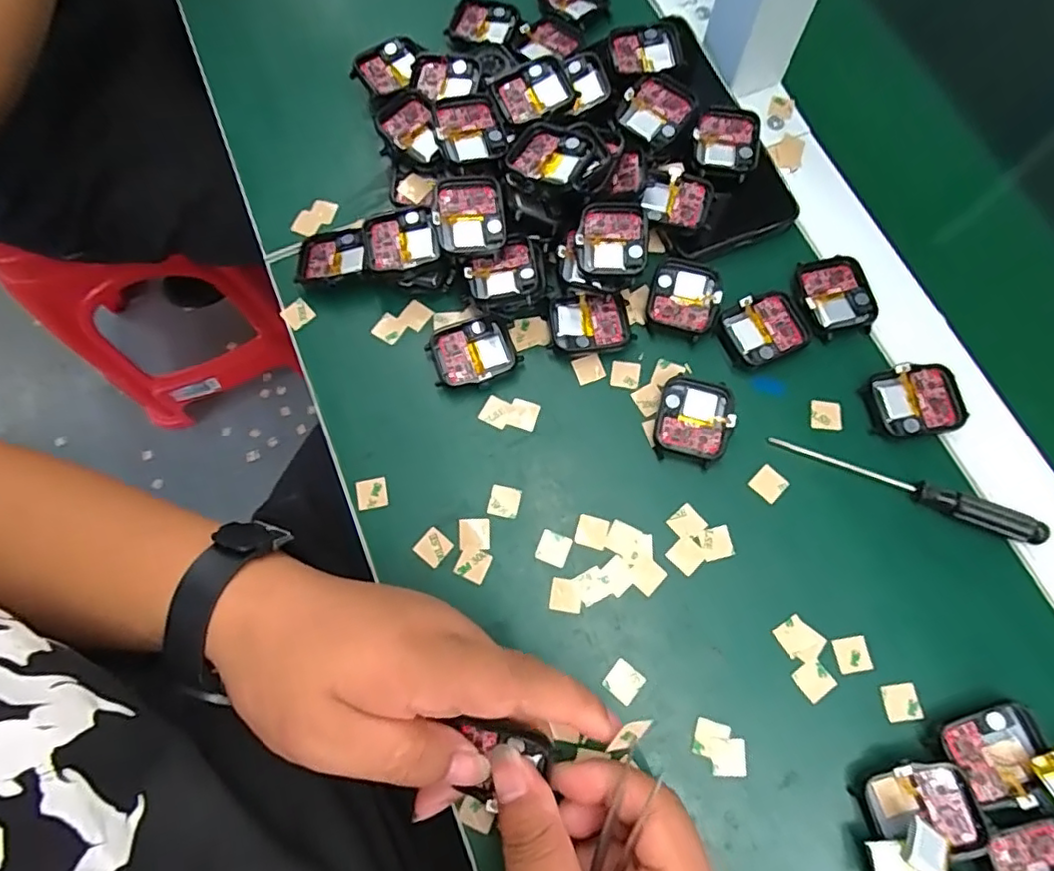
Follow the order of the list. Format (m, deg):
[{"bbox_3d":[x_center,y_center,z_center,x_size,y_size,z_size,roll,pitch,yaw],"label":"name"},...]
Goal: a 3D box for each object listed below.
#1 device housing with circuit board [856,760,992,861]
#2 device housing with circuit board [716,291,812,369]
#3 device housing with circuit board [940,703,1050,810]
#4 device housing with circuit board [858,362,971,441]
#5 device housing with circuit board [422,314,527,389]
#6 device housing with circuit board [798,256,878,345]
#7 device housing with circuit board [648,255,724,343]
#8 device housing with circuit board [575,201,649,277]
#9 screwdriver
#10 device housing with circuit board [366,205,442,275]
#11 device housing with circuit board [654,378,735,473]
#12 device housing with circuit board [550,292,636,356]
[{"bbox_3d":[0.170,0.162,0.260,0.042,0.013,0.038,-21,73,-4],"label":"device housing with circuit board"},{"bbox_3d":[0.129,-0.059,0.329,0.045,0.006,0.036,-20,73,-4],"label":"device housing with circuit board"},{"bbox_3d":[0.209,0.141,0.266,0.039,0.010,0.036,-20,73,-4],"label":"device housing with circuit board"},{"bbox_3d":[0.203,-0.018,0.315,0.045,0.006,0.038,-10,73,-1],"label":"device housing with circuit board"},{"bbox_3d":[-0.029,-0.045,0.333,0.047,0.011,0.037,-20,73,-4],"label":"device housing with circuit board"},{"bbox_3d":[0.171,-0.077,0.333,0.039,0.006,0.045,-10,73,-1],"label":"device housing with circuit board"},{"bbox_3d":[0.089,-0.078,0.337,0.038,0.006,0.044,14,74,6],"label":"device housing with circuit board"},{"bbox_3d":[0.047,-0.108,0.328,0.037,0.005,0.042,3,73,3],"label":"device housing with circuit board"},{"bbox_3d":[0.190,0.025,0.303,0.130,0.010,0.013,23,75,9],"label":"screwdriver"},{"bbox_3d":[-0.068,-0.107,0.328,0.040,0.010,0.036,-19,77,3],"label":"device housing with circuit board"},{"bbox_3d":[0.088,-0.008,0.317,0.037,0.010,0.045,14,74,6],"label":"device housing with circuit board"},{"bbox_3d":[0.035,-0.062,0.334,0.042,0.013,0.032,-9,73,0],"label":"device housing with circuit board"}]

